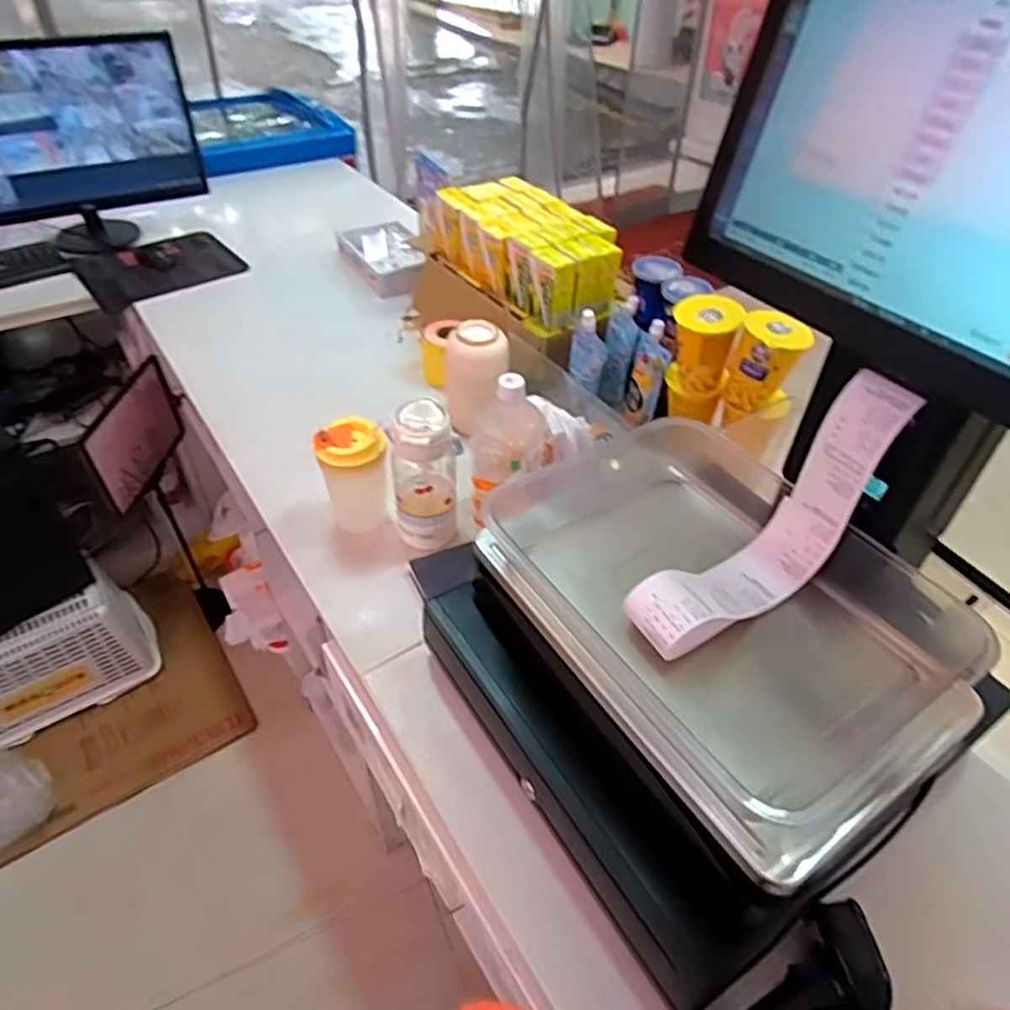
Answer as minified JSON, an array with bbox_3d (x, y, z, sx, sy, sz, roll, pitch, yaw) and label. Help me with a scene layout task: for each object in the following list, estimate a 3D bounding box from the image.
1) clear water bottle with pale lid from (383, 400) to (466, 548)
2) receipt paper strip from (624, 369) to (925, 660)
[{"bbox_3d":[-0.089,-0.037,0.811,0.093,0.182,0.076,-6,42,-8],"label":"clear water bottle with pale lid"},{"bbox_3d":[0.229,0.029,0.581,0.271,0.129,0.059,-41,51,-1],"label":"receipt paper strip"}]

